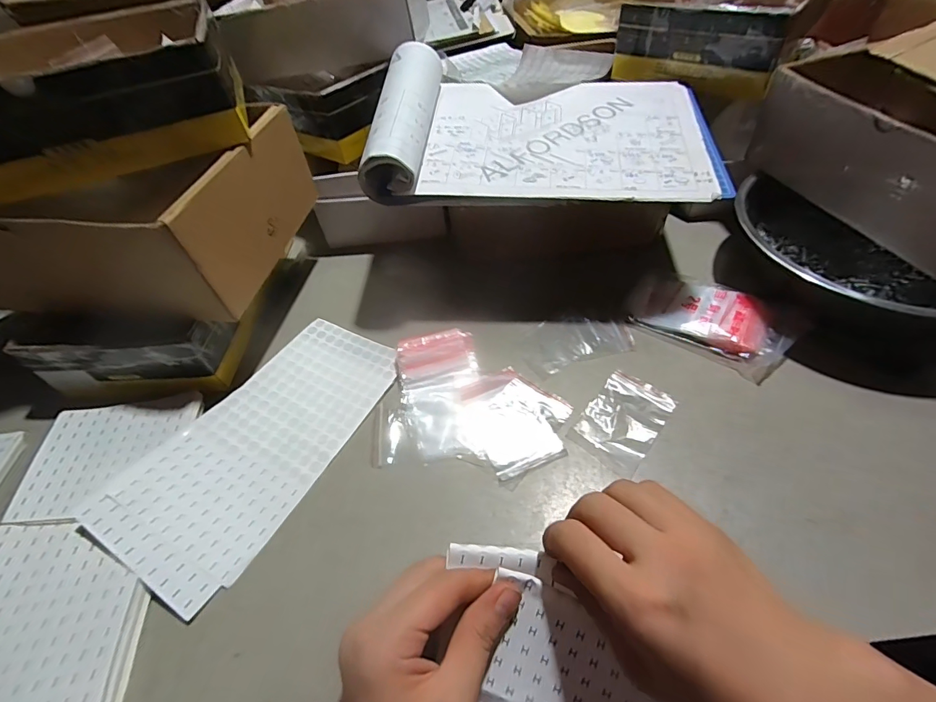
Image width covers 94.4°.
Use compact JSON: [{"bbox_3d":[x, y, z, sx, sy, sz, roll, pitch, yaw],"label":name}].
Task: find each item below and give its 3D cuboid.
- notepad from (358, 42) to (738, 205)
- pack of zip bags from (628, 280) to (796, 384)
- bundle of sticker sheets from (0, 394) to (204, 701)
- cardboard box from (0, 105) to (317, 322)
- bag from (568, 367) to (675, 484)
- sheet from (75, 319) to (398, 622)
[{"bbox_3d":[0.077,-0.228,0.422,0.317,0.059,0.223,2,49,7],"label":"notepad"},{"bbox_3d":[0.239,-0.031,0.429,0.135,0.024,0.084,32,59,28],"label":"pack of zip bags"},{"bbox_3d":[-0.293,0.143,0.325,0.134,0.021,0.233,-7,49,-1],"label":"bundle of sticker sheets"},{"bbox_3d":[-0.324,-0.138,0.411,0.287,0.095,0.192,2,51,8],"label":"cardboard box"},{"bbox_3d":[0.133,0.058,0.371,0.059,0.005,0.090,30,58,27],"label":"bag"},{"bbox_3d":[-0.172,0.070,0.374,0.122,0.025,0.249,22,54,22],"label":"sheet"}]

